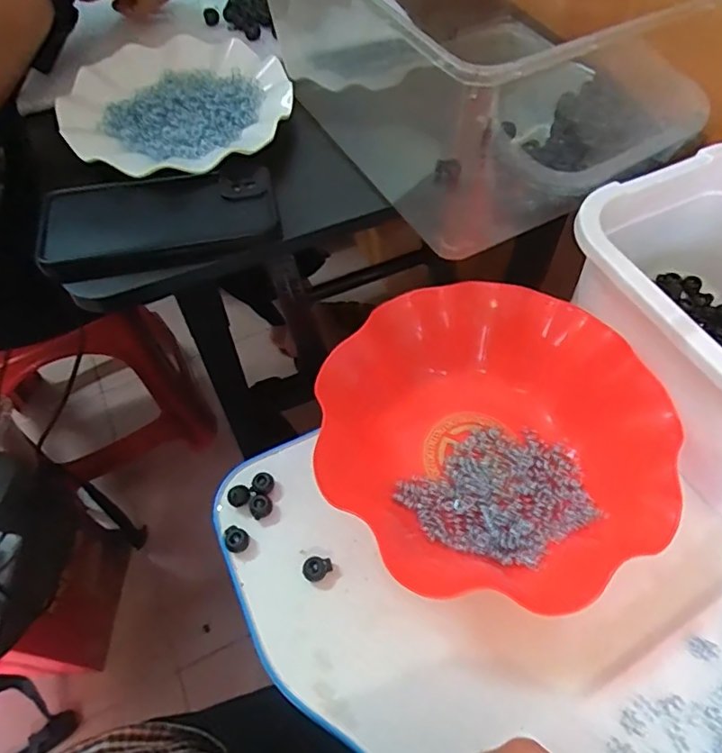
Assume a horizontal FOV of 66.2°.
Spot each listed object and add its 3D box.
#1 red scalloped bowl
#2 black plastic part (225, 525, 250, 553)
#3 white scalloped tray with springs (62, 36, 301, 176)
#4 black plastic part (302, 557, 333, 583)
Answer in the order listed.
[{"bbox_3d":[0.086,0.039,0.380,0.216,0.060,0.211,-1,58,1],"label":"red scalloped bowl"},{"bbox_3d":[-0.084,0.110,0.374,0.017,0.011,0.016,38,66,23],"label":"black plastic part"},{"bbox_3d":[-0.145,-0.221,0.447,0.169,0.026,0.168,-1,58,1],"label":"white scalloped tray with springs"},{"bbox_3d":[-0.029,0.126,0.364,0.019,0.011,0.014,-32,62,-18],"label":"black plastic part"}]

